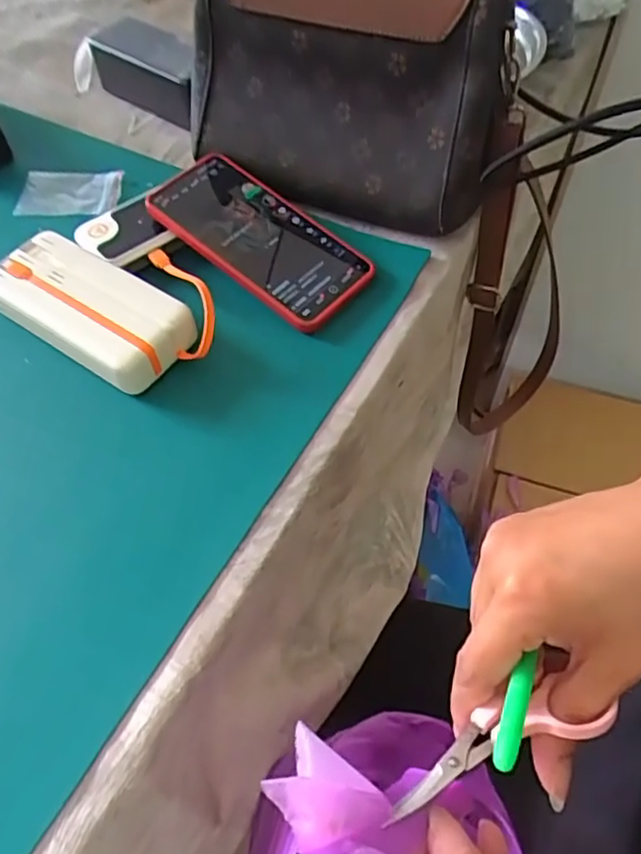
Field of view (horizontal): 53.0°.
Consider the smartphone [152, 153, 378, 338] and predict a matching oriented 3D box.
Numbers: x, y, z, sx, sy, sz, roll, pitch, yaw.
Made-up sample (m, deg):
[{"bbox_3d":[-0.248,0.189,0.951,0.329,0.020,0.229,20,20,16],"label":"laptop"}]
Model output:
[{"bbox_3d":[-0.043,-0.137,0.457,0.162,0.012,0.082,39,69,13],"label":"smartphone"}]

